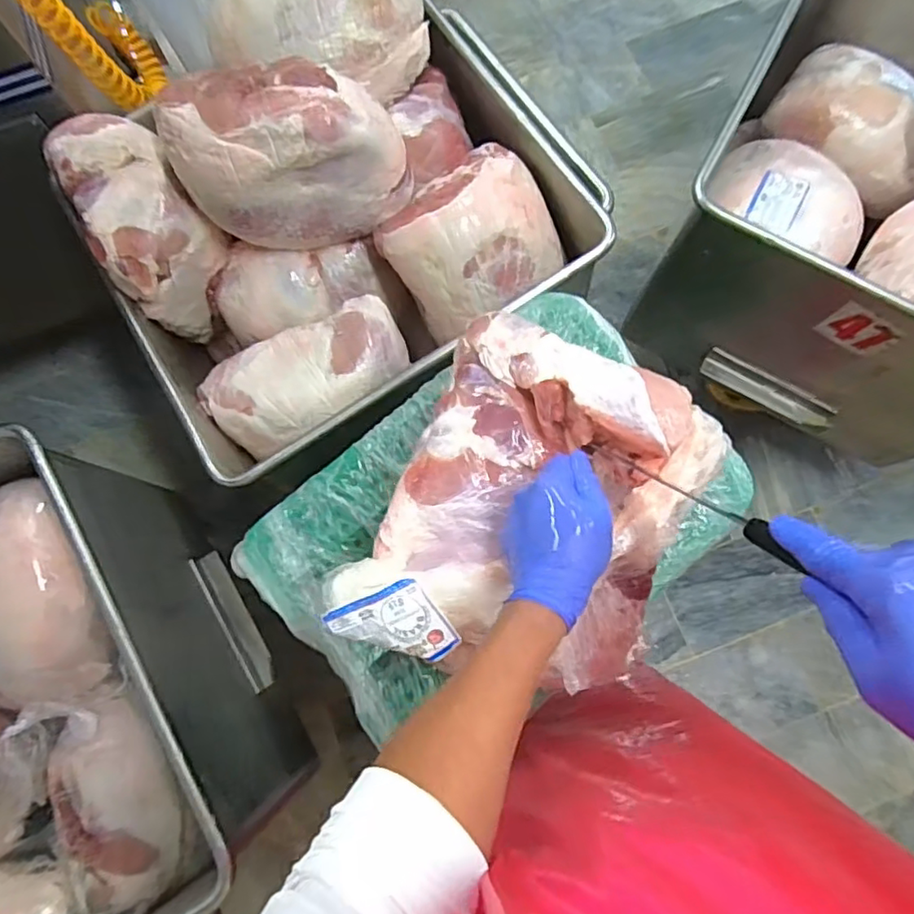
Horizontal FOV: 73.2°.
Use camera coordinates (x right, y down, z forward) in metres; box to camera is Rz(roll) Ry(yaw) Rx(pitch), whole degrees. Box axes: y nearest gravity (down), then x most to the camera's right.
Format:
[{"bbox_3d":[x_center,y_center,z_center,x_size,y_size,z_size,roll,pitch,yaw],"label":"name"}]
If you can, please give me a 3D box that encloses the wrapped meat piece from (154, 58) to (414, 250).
[{"bbox_3d":[-0.234,-0.412,0.854,0.319,0.181,0.153,-4,76,1],"label":"wrapped meat piece"}]

